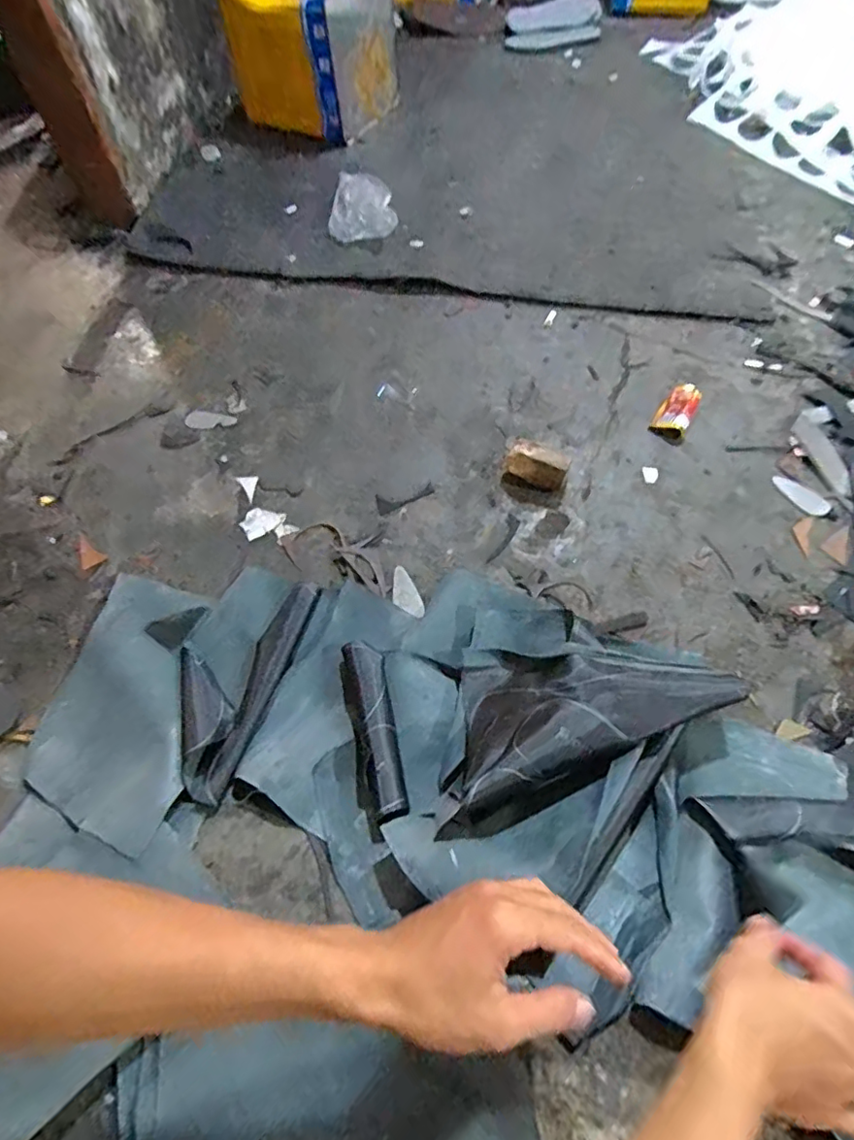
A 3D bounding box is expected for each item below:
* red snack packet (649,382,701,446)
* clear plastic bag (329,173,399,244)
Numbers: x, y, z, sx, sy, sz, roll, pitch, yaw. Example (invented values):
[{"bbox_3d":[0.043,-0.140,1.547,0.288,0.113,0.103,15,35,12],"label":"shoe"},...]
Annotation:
[{"bbox_3d":[0.354,-0.225,0.806,0.047,0.025,0.089,27,64,17],"label":"red snack packet"},{"bbox_3d":[-0.119,-0.664,1.037,0.123,0.062,0.128,-5,60,0],"label":"clear plastic bag"}]

